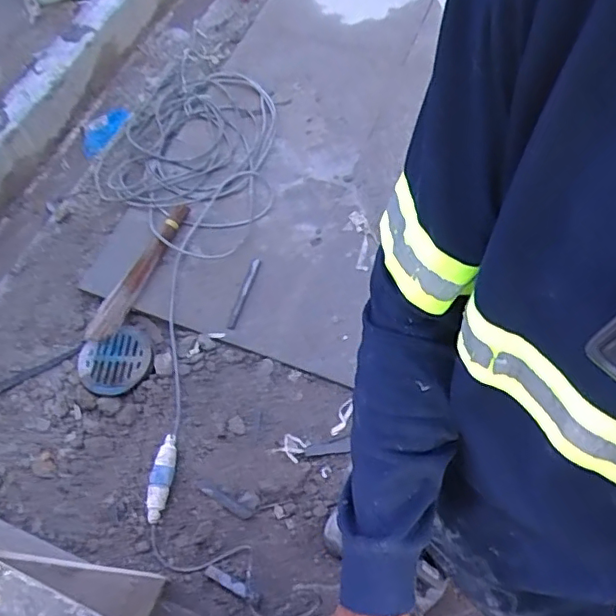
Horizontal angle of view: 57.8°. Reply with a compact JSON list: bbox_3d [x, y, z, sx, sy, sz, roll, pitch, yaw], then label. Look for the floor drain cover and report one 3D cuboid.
[{"bbox_3d":[-0.506,0.137,1.467,0.186,0.024,0.162,-30,65,-12],"label":"floor drain cover"}]

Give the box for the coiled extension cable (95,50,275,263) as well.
[{"bbox_3d":[-0.359,-0.517,1.790,0.661,0.061,0.654,-1,65,2],"label":"coiled extension cable"}]

